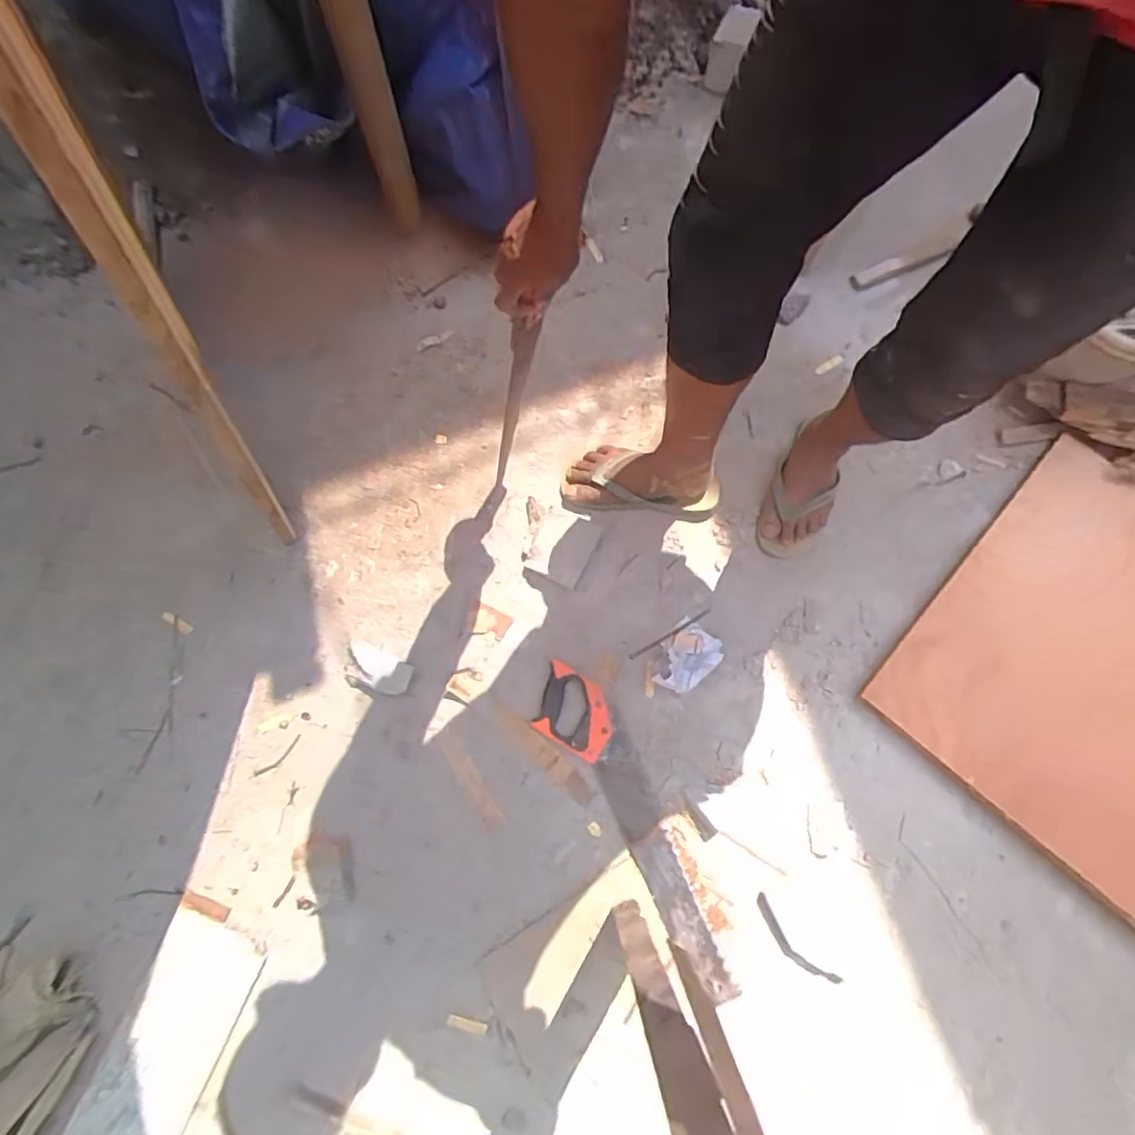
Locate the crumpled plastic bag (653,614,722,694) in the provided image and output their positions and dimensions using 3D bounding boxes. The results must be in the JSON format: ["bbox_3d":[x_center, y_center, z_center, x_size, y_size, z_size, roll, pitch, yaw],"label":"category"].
[{"bbox_3d":[0.197,0.151,1.040,0.088,0.051,0.123,36,80,9],"label":"crumpled plastic bag"}]

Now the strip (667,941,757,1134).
[{"bbox_3d":[0.102,0.331,0.432,0.017,0.012,0.144,-21,35,-3],"label":"strip"}]

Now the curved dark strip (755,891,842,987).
[{"bbox_3d":[0.348,0.580,0.967,0.037,0.004,0.169,-42,79,-8],"label":"curved dark strip"}]

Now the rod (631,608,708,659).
[{"bbox_3d":[0.175,0.114,1.074,0.157,0.004,0.009,-29,78,-5],"label":"rod"}]

